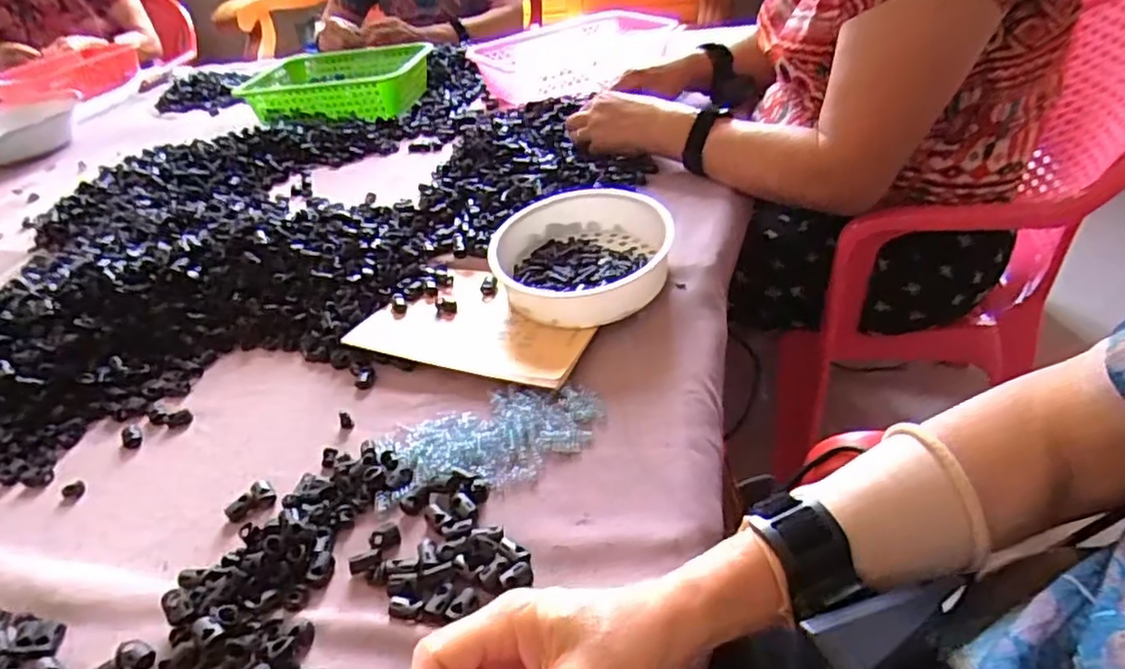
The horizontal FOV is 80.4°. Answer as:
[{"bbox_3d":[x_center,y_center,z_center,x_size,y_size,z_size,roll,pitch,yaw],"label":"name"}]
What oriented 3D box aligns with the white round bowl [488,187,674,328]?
[{"bbox_3d":[0.015,-0.072,0.612,0.160,0.062,0.158,-6,36,5],"label":"white round bowl"}]

